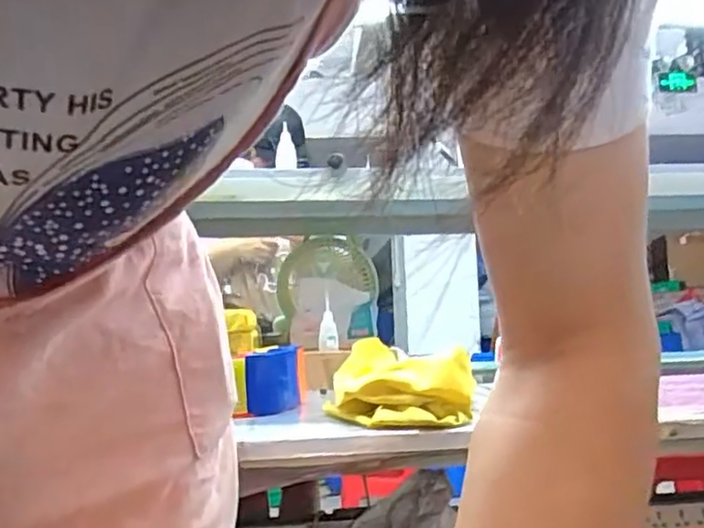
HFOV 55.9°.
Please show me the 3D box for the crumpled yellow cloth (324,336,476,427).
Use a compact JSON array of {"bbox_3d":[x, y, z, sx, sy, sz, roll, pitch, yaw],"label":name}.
[{"bbox_3d":[0.045,0.117,0.667,0.143,0.073,0.116,-3,-5,4],"label":"crumpled yellow cloth"}]

